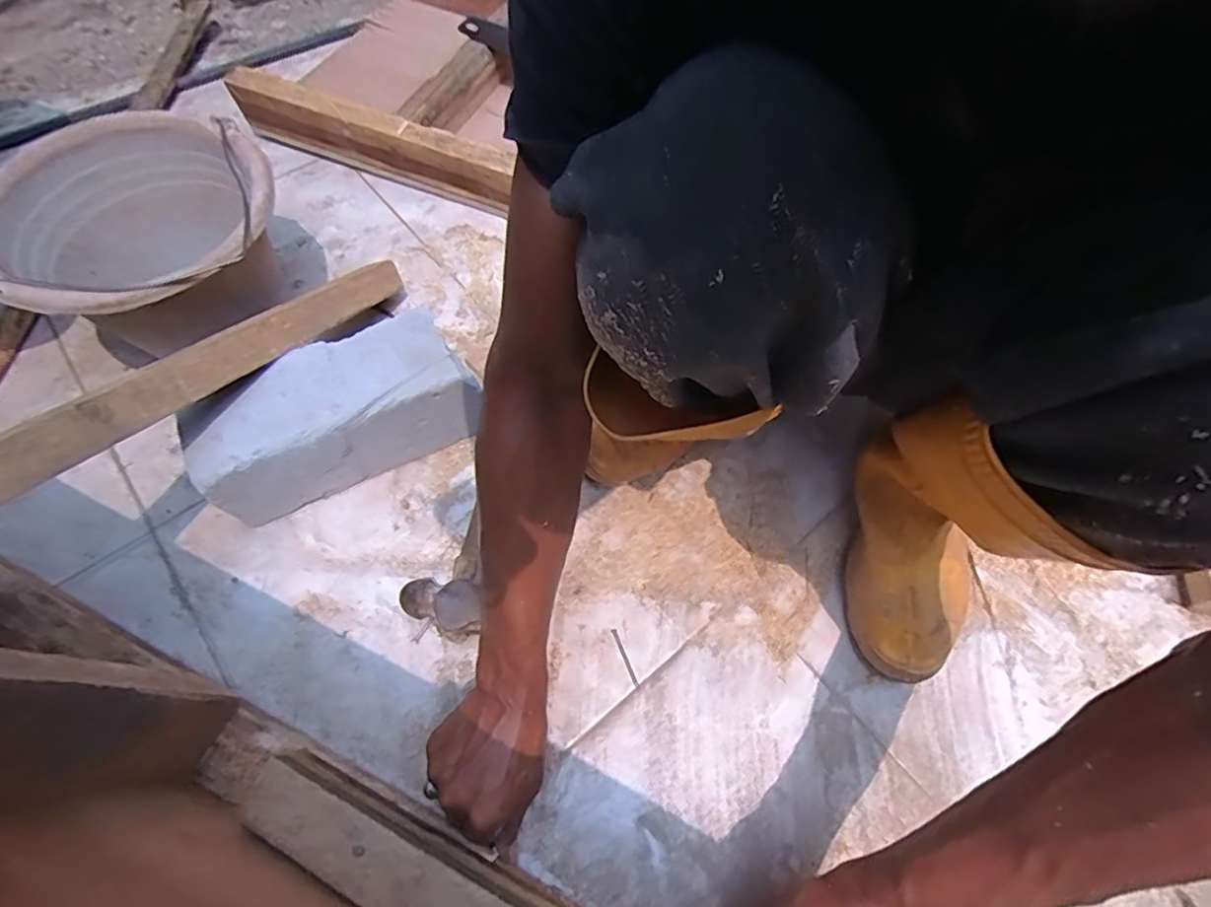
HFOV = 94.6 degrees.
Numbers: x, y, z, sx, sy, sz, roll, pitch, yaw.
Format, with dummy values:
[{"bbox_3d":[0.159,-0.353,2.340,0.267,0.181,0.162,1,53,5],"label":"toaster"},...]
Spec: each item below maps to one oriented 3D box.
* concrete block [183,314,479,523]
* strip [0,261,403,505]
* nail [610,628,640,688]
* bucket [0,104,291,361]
[{"bbox_3d":[-0.254,-0.037,0.540,0.234,0.104,0.104,-25,67,-14],"label":"concrete block"},{"bbox_3d":[-0.316,-0.082,0.469,0.016,0.036,0.436,-5,31,26],"label":"strip"},{"bbox_3d":[0.017,0.181,0.495,0.005,0.004,0.052,-20,66,-12],"label":"nail"},{"bbox_3d":[-0.434,-0.195,0.560,0.236,0.157,0.235,1,63,-2],"label":"bucket"}]

